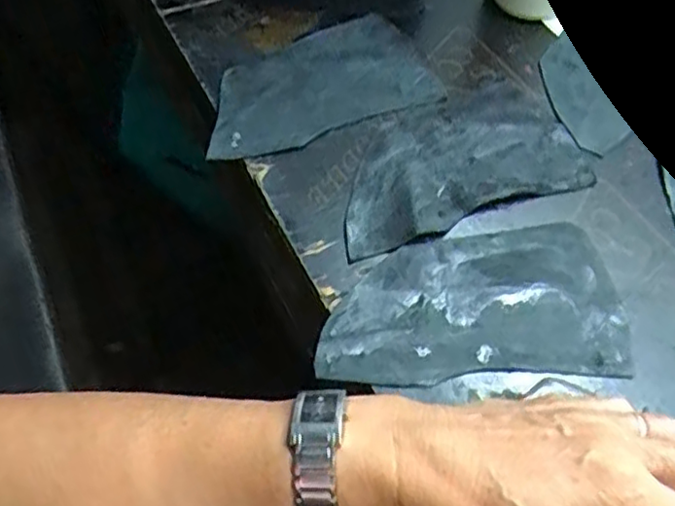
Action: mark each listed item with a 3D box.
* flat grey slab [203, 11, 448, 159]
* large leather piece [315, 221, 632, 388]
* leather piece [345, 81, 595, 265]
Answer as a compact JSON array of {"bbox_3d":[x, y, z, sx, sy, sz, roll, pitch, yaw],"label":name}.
[{"bbox_3d":[-0.015,-0.116,0.450,0.164,0.011,0.087,-21,60,-16],"label":"flat grey slab"},{"bbox_3d":[0.074,0.026,0.367,0.168,0.004,0.094,-1,59,-6],"label":"large leather piece"},{"bbox_3d":[0.073,-0.059,0.418,0.168,0.006,0.092,-18,64,-16],"label":"leather piece"}]

